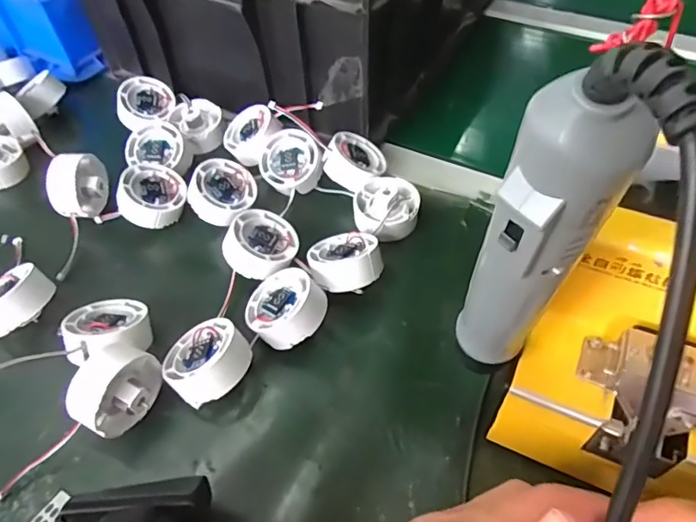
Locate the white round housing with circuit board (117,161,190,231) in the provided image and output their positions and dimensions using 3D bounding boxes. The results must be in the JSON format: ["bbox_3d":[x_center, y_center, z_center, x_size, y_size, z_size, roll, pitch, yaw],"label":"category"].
[{"bbox_3d":[-0.171,-0.058,0.452,0.056,0.028,0.053,15,44,-15],"label":"white round housing with circuit board"}]

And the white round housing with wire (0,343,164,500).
[{"bbox_3d":[-0.162,0.101,0.315,0.033,0.057,0.110,33,60,25],"label":"white round housing with wire"}]

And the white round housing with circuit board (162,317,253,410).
[{"bbox_3d":[-0.093,0.067,0.345,0.054,0.029,0.054,-18,42,17],"label":"white round housing with circuit board"}]

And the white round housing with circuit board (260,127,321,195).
[{"bbox_3d":[-0.049,-0.088,0.466,0.054,0.024,0.054,-2,82,14],"label":"white round housing with circuit board"}]

